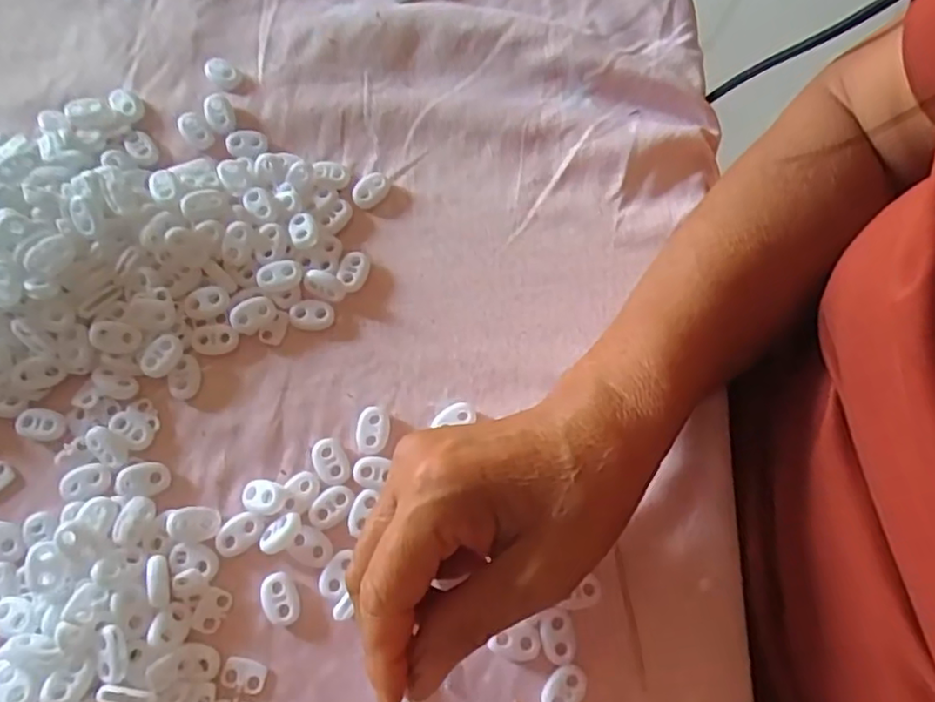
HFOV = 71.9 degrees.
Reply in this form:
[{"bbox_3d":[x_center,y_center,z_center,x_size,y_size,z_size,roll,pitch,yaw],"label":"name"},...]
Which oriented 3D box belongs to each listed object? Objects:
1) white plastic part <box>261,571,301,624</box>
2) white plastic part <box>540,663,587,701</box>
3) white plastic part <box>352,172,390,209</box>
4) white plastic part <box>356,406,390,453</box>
[{"bbox_3d":[-0.082,0.109,0.284,0.016,0.005,0.022,-16,72,-7],"label":"white plastic part"},{"bbox_3d":[0.041,0.144,0.275,0.016,0.005,0.022,32,73,9],"label":"white plastic part"},{"bbox_3d":[-0.052,-0.088,0.351,0.016,0.006,0.022,42,75,12],"label":"white plastic part"},{"bbox_3d":[-0.045,0.038,0.310,0.015,0.005,0.023,3,71,-1],"label":"white plastic part"}]

